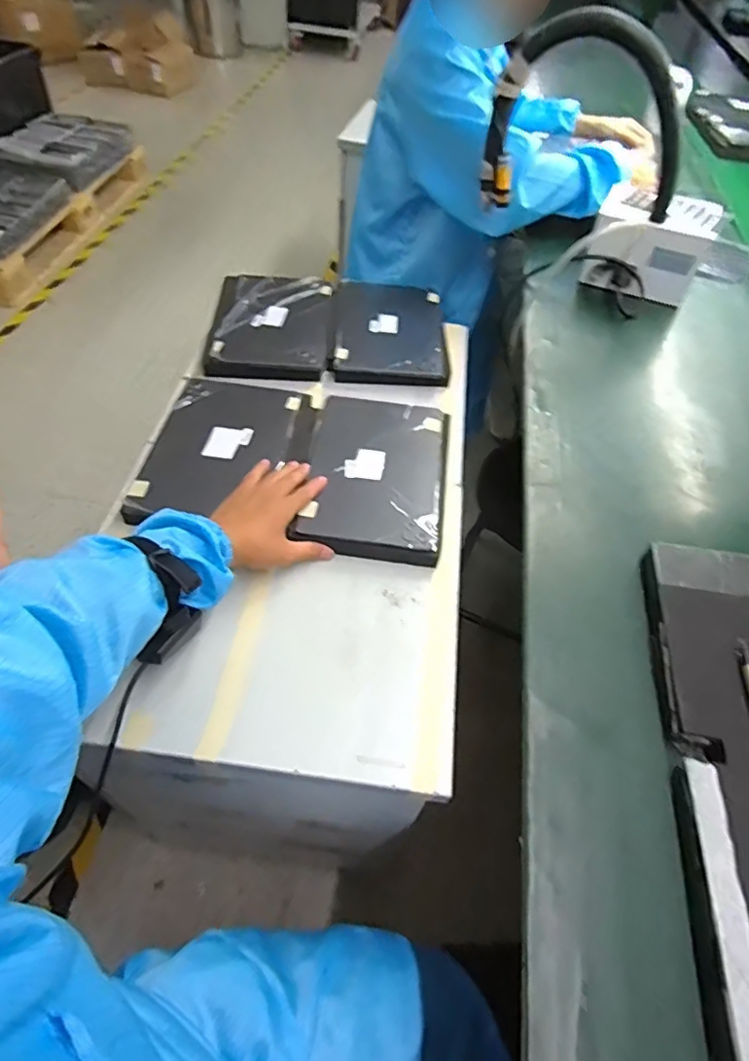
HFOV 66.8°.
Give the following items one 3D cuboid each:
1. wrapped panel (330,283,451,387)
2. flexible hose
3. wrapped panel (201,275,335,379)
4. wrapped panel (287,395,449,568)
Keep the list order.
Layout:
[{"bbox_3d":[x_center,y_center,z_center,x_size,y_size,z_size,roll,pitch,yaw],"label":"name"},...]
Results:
[{"bbox_3d":[0.024,-0.348,0.969,0.192,0.032,0.266,2,53,-3],"label":"wrapped panel"},{"bbox_3d":[0.298,-0.551,0.777,0.273,0.217,0.076,21,54,11],"label":"flexible hose"},{"bbox_3d":[-0.170,-0.348,0.947,0.191,0.029,0.257,0,53,-4],"label":"wrapped panel"},{"bbox_3d":[0.005,-0.078,0.745,0.174,0.025,0.256,7,53,1],"label":"wrapped panel"}]

